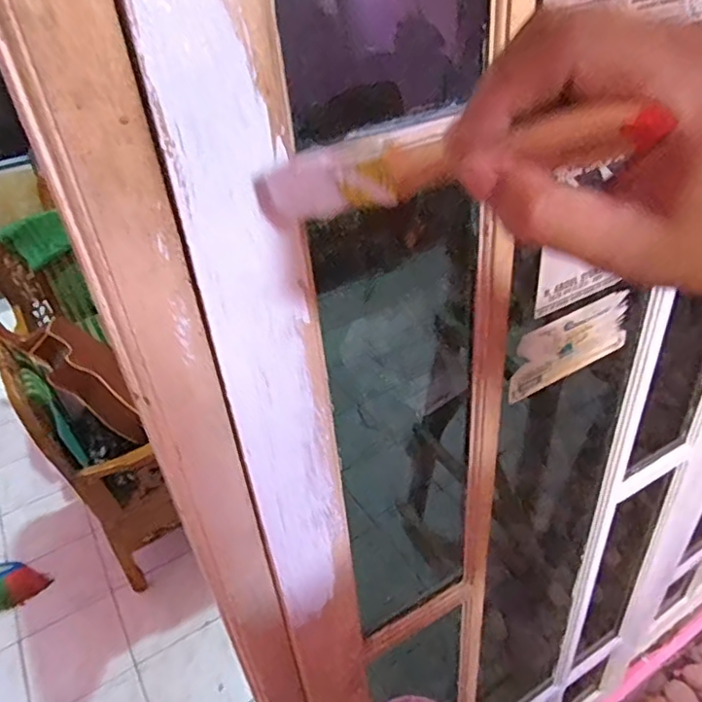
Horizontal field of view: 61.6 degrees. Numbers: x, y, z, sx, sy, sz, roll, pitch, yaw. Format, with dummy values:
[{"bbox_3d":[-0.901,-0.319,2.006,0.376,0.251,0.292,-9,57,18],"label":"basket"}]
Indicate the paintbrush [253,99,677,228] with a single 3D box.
[{"bbox_3d":[0.020,-0.068,0.225,0.176,0.026,0.009,3,34,42],"label":"paintbrush"}]

